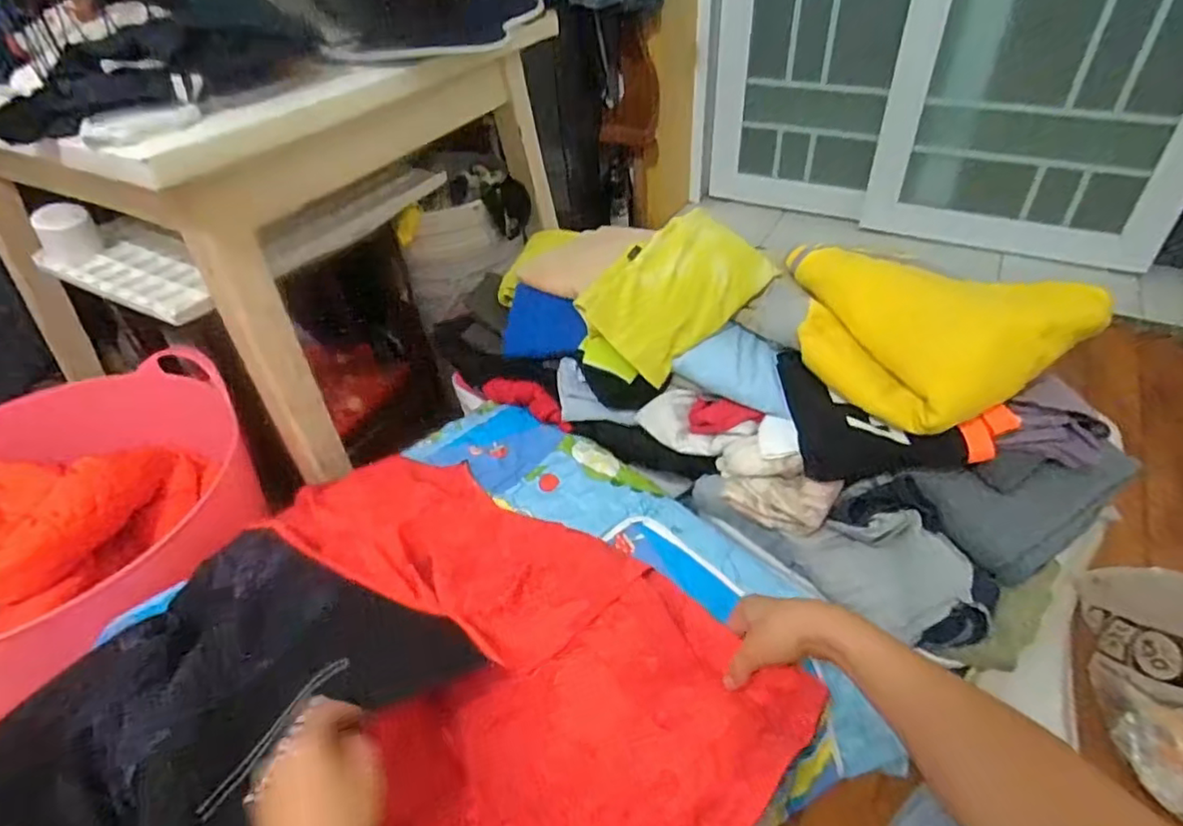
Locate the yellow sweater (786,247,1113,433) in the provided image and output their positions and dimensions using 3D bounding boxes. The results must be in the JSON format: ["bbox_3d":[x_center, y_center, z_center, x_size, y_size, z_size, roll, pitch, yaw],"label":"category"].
[{"bbox_3d":[0.341,-0.113,0.688,0.217,0.091,0.271,-21,45,-18],"label":"yellow sweater"}]

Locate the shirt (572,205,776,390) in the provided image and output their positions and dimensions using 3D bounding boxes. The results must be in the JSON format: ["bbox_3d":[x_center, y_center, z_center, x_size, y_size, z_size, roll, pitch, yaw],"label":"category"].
[{"bbox_3d":[0.104,-0.142,0.768,0.236,0.107,0.135,-30,48,-26],"label":"shirt"}]

